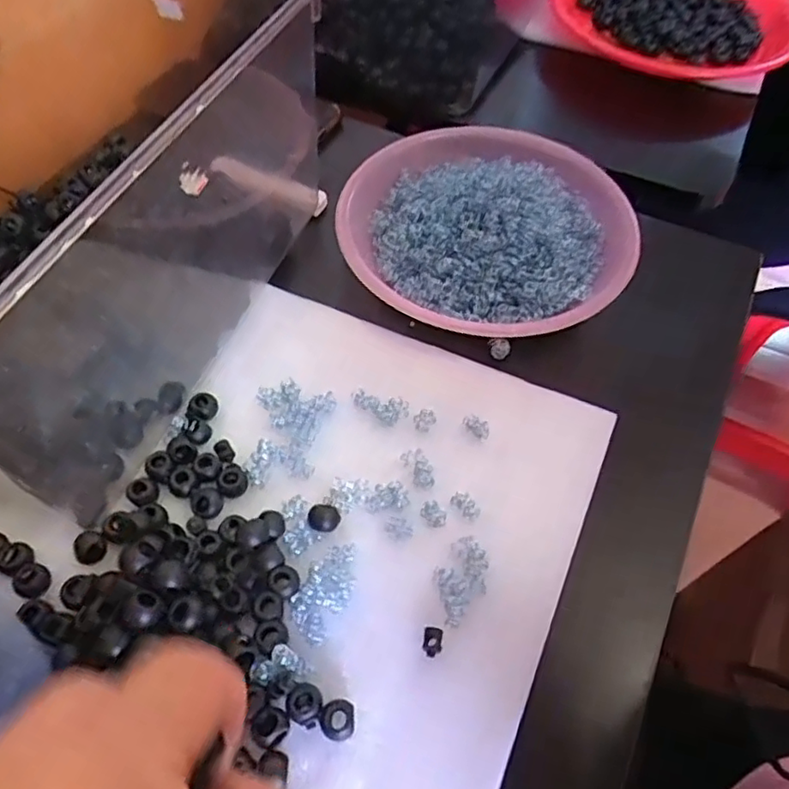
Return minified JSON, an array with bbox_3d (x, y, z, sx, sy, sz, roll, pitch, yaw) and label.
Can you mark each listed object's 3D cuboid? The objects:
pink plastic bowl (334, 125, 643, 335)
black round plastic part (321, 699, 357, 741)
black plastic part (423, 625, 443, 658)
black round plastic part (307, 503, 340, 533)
[{"bbox_3d":[0.062,-0.112,0.412,0.179,0.043,0.188,1,57,-1],"label":"pink plastic bowl"},{"bbox_3d":[-0.024,0.138,0.269,0.014,0.007,0.015,1,57,-1],"label":"black round plastic part"},{"bbox_3d":[0.018,0.112,0.288,0.008,0.004,0.013,7,57,0],"label":"black plastic part"},{"bbox_3d":[-0.035,0.061,0.314,0.016,0.007,0.014,-7,57,-7],"label":"black round plastic part"}]

